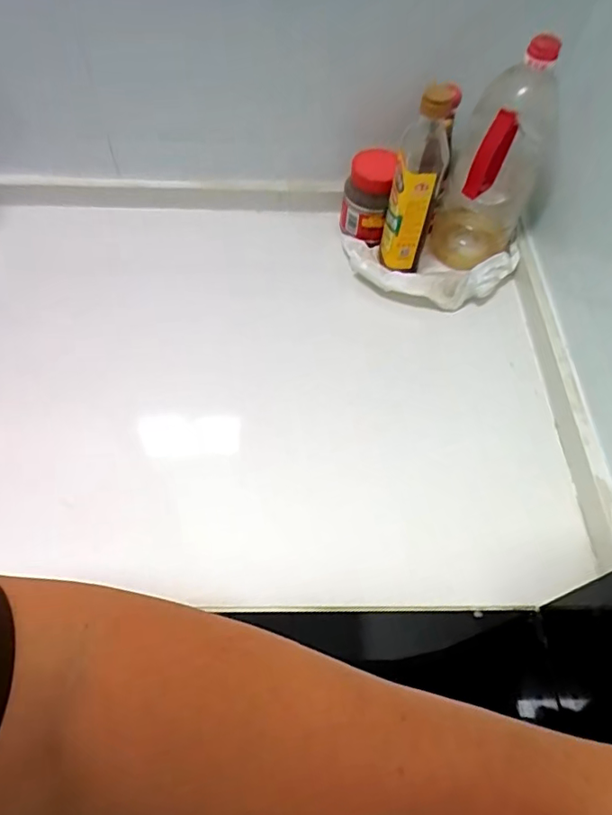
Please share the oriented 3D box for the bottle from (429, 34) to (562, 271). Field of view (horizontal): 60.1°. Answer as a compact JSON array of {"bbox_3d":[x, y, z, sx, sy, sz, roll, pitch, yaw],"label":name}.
[{"bbox_3d":[0.242,-0.301,0.677,0.116,0.269,0.097,20,60,9],"label":"bottle"}]

